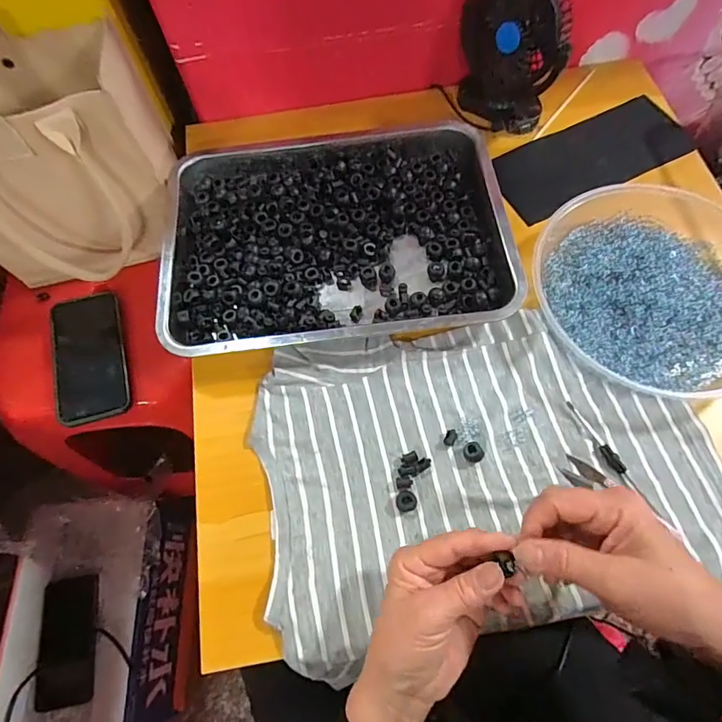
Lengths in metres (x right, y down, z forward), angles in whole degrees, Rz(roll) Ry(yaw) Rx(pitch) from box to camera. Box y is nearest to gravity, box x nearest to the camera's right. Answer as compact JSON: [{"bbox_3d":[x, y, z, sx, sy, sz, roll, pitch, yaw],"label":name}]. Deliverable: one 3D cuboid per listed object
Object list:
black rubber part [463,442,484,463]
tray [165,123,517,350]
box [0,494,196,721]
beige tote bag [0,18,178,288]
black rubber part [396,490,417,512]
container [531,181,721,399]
[{"bbox_3d":[0.098,0.080,0.408,0.016,0.011,0.017,-1,67,2],"label":"black rubber part"},{"bbox_3d":[-0.029,-0.144,0.490,0.337,0.039,0.273,-5,67,1],"label":"tray"},{"bbox_3d":[-0.414,0.404,0.756,0.221,0.179,0.335,-3,67,2],"label":"box"},{"bbox_3d":[-0.333,-0.211,0.483,0.229,0.232,0.171,-16,67,-4],"label":"beige tote bag"},{"bbox_3d":[0.038,0.119,0.395,0.017,0.011,0.017,-1,67,2],"label":"black rubber part"},{"bbox_3d":[0.281,-0.081,0.454,0.234,0.040,0.236,-1,67,2],"label":"container"}]

